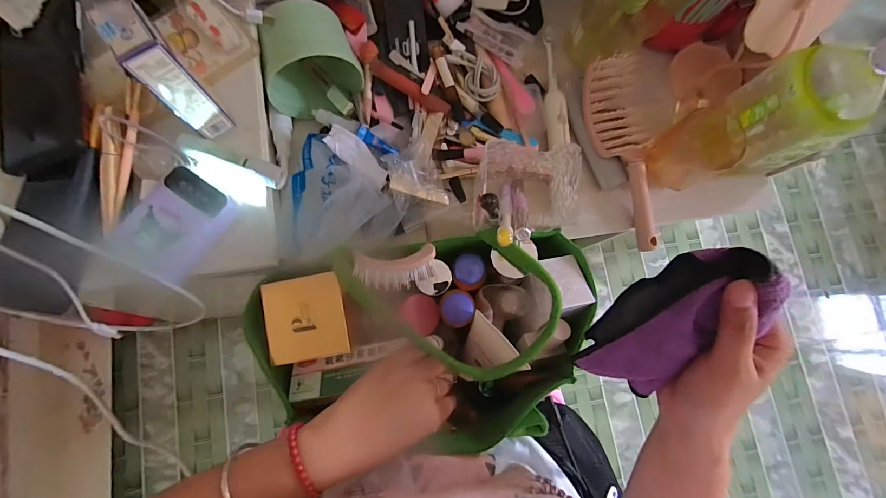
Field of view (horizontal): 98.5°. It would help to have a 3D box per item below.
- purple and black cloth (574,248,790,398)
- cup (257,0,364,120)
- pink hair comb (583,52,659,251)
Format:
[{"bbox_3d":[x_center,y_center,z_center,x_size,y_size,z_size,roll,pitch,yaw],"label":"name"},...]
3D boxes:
[{"bbox_3d":[0.161,0.052,0.272,0.061,0.143,0.047,31,39,-1],"label":"purple and black cloth"},{"bbox_3d":[-0.144,-0.206,0.427,0.100,0.090,0.093,-12,81,-6],"label":"cup"},{"bbox_3d":[0.226,-0.117,0.465,0.079,0.046,0.231,-6,81,-5],"label":"pink hair comb"}]

